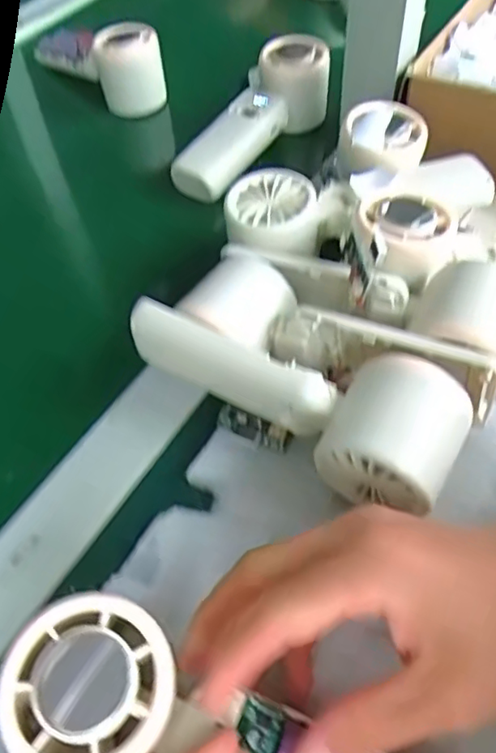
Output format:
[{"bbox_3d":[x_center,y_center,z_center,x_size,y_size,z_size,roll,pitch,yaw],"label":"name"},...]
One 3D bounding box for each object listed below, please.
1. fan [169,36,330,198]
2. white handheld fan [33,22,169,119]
[{"bbox_3d":[0.006,-0.204,0.457,0.062,0.050,0.158,25,60,21],"label":"fan"},{"bbox_3d":[-0.139,-0.300,0.537,0.055,0.058,0.149,-38,60,-21],"label":"white handheld fan"}]

